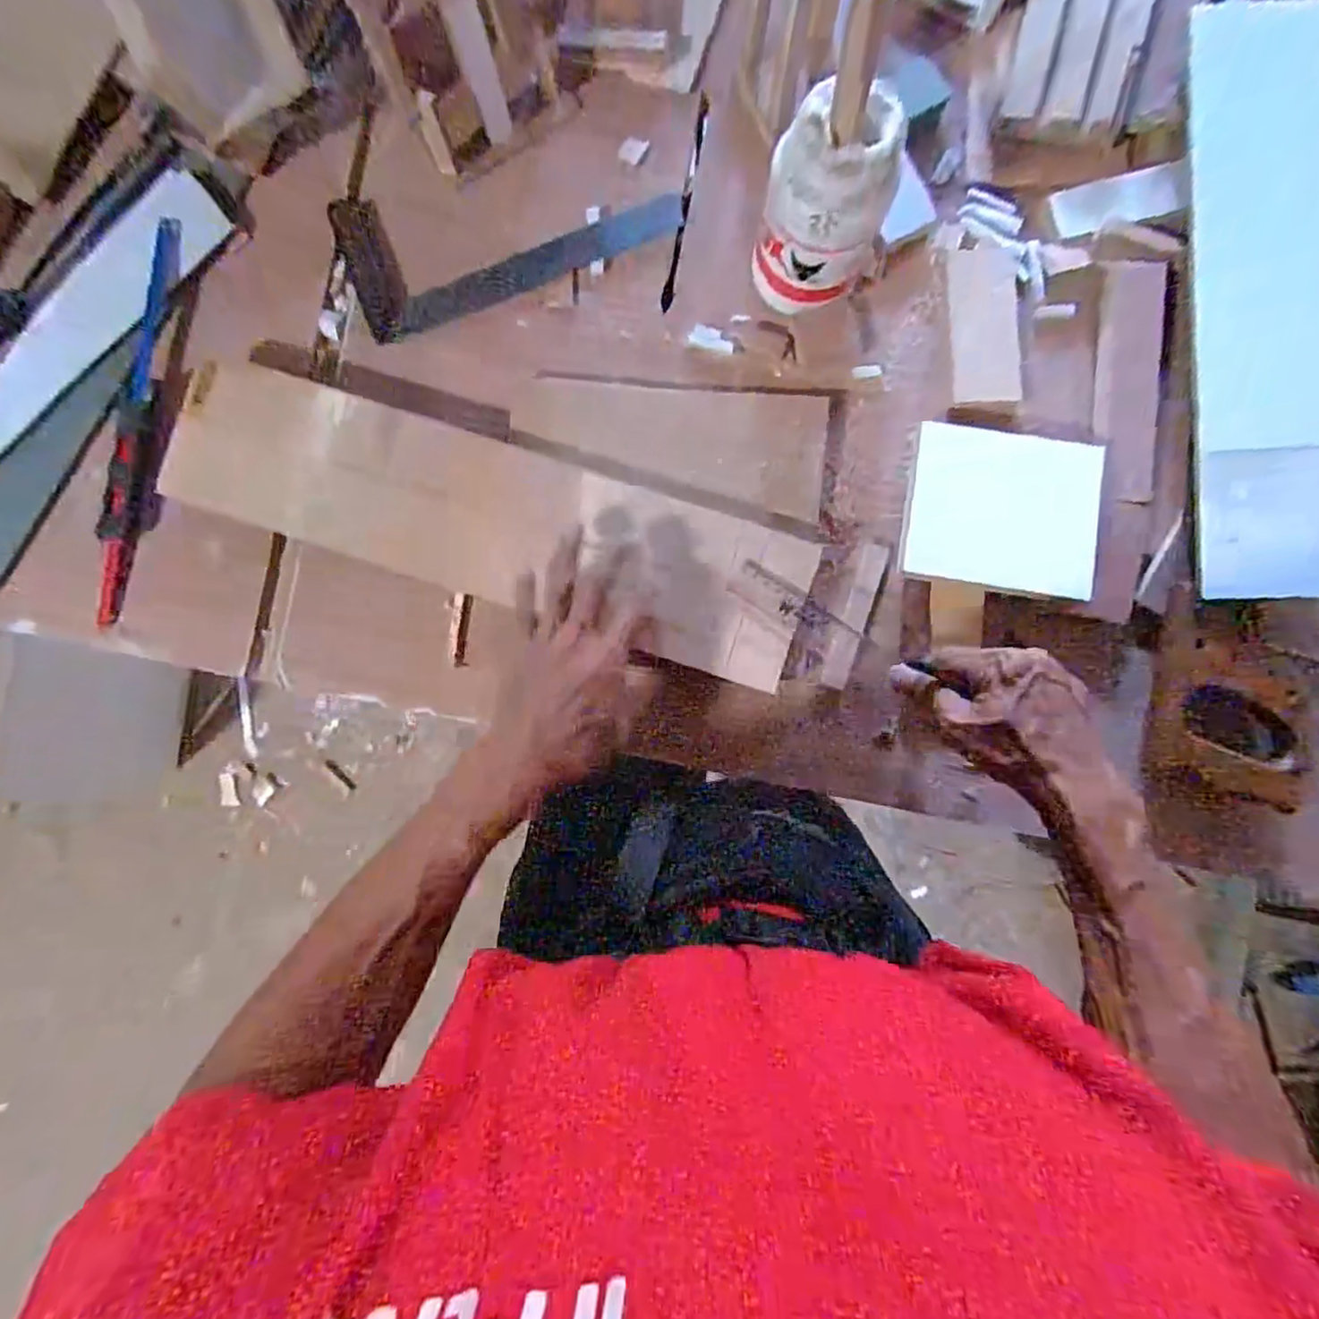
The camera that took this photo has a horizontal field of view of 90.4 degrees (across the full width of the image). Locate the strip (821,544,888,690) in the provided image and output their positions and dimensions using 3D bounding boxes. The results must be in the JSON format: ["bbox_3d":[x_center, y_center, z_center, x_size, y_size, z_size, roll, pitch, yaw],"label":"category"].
[{"bbox_3d":[0.144,-0.033,0.481,0.022,0.009,0.111,20,90,1],"label":"strip"}]

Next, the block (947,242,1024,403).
[{"bbox_3d":[0.244,-0.251,0.490,0.052,0.010,0.117,-2,90,1],"label":"block"}]

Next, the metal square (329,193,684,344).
[{"bbox_3d":[-0.116,-0.335,0.498,0.249,0.022,0.102,-23,89,1],"label":"metal square"}]

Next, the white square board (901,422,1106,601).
[{"bbox_3d":[0.243,-0.107,0.464,0.129,0.008,0.109,9,88,3],"label":"white square board"}]

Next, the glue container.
[{"bbox_3d":[0.106,-0.292,0.432,0.080,0.135,0.068,26,90,1],"label":"glue container"}]

